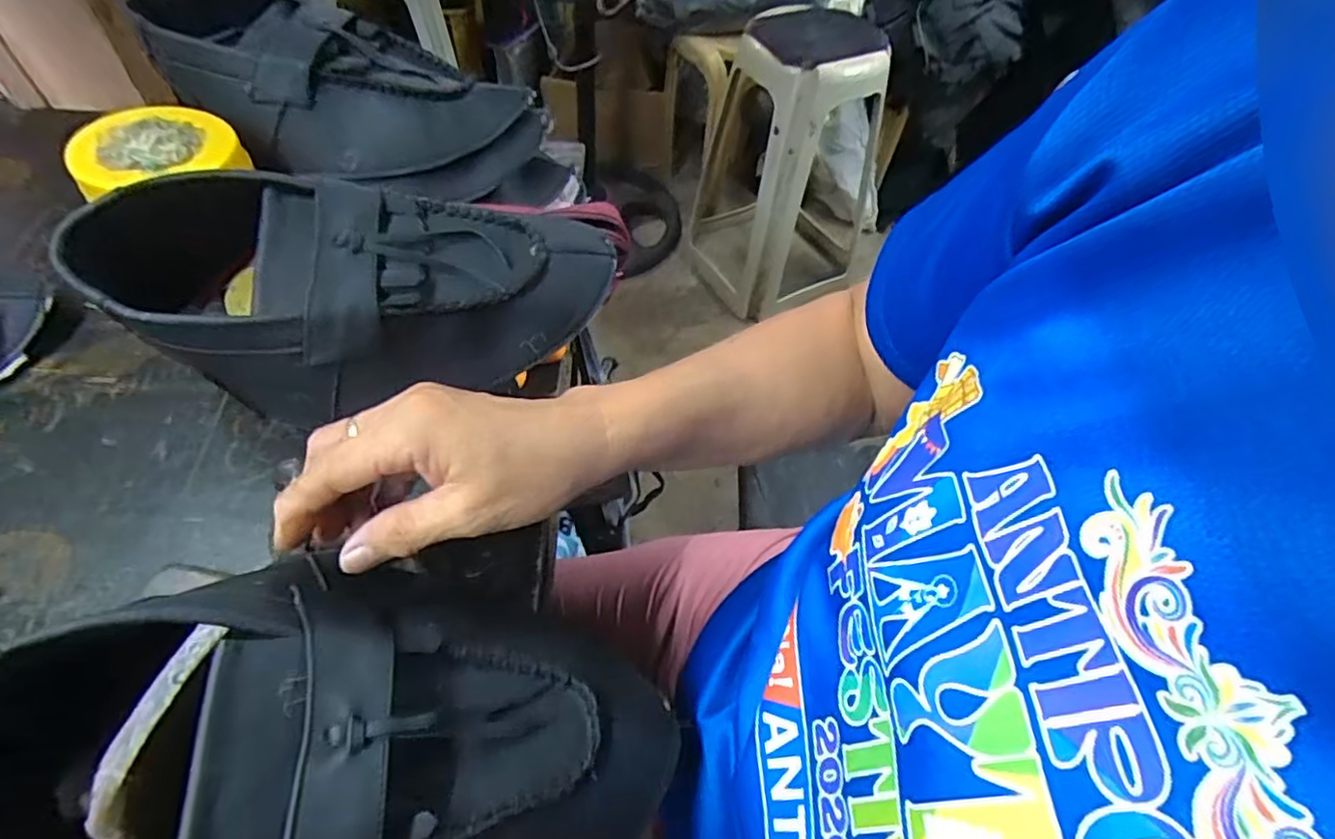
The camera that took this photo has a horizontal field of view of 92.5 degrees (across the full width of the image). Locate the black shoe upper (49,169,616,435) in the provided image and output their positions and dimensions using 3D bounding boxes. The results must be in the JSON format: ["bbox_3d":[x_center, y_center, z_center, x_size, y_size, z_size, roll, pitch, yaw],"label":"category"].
[{"bbox_3d":[-0.168,-0.076,0.371,0.272,0.085,0.112,-13,56,-14],"label":"black shoe upper"}]

